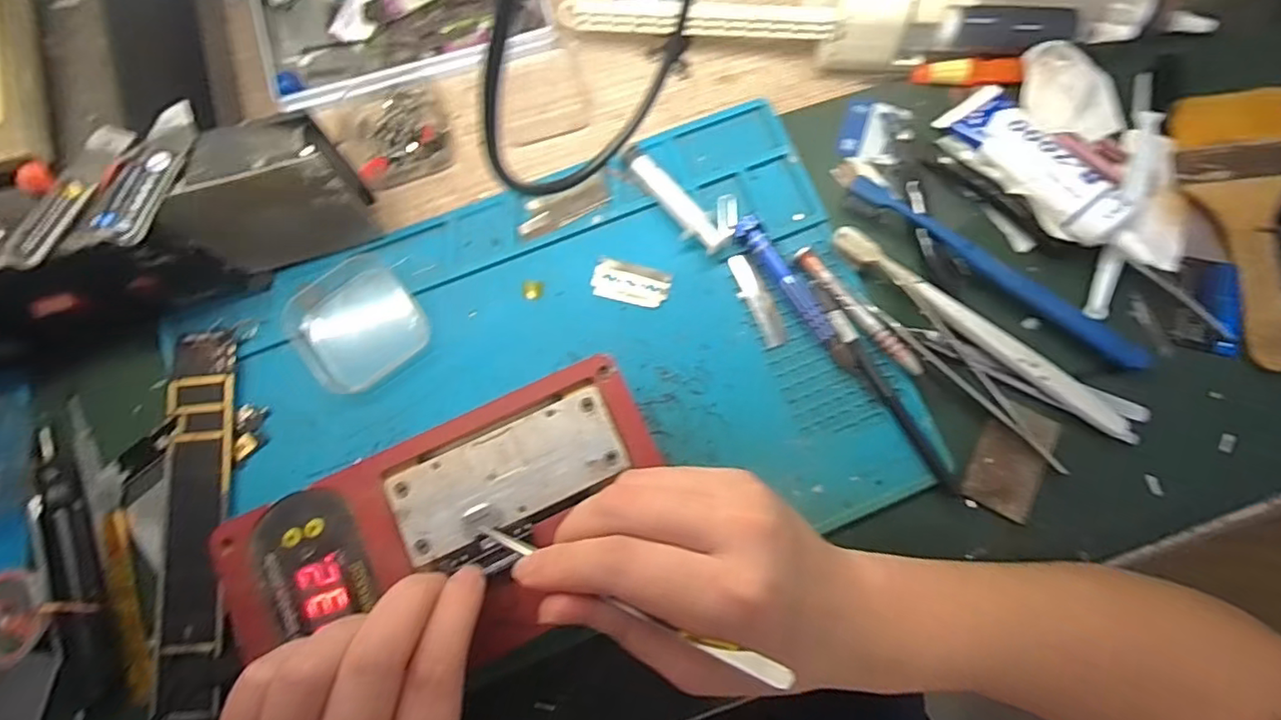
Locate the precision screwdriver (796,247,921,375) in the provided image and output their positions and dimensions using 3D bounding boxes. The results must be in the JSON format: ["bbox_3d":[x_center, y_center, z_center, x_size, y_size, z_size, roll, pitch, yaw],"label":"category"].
[{"bbox_3d":[0.122,-0.028,0.326,0.010,0.005,0.093,-39,81,-8],"label":"precision screwdriver"}]

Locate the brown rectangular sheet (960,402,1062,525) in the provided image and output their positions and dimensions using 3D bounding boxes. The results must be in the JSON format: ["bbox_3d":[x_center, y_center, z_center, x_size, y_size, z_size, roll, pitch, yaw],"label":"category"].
[{"bbox_3d":[0.201,0.054,0.317,0.035,0.004,0.060,27,78,11],"label":"brown rectangular sheet"}]

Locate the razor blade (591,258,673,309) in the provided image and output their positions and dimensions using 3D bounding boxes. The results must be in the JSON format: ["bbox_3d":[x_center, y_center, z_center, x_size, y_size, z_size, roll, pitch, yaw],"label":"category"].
[{"bbox_3d":[-0.006,-0.044,0.337,0.044,0.004,0.023,13,78,3],"label":"razor blade"}]

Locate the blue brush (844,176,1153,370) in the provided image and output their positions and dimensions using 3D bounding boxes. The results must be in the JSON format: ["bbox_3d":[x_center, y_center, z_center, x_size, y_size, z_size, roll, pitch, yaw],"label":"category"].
[{"bbox_3d":[0.202,-0.052,0.336,0.185,0.016,0.023,34,80,6],"label":"blue brush"}]

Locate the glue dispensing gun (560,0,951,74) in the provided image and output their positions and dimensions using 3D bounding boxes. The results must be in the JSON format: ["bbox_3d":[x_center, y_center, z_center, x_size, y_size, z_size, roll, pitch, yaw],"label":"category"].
[{"bbox_3d":[0.066,-0.222,0.354,0.215,0.049,0.060,7,78,1],"label":"glue dispensing gun"}]

